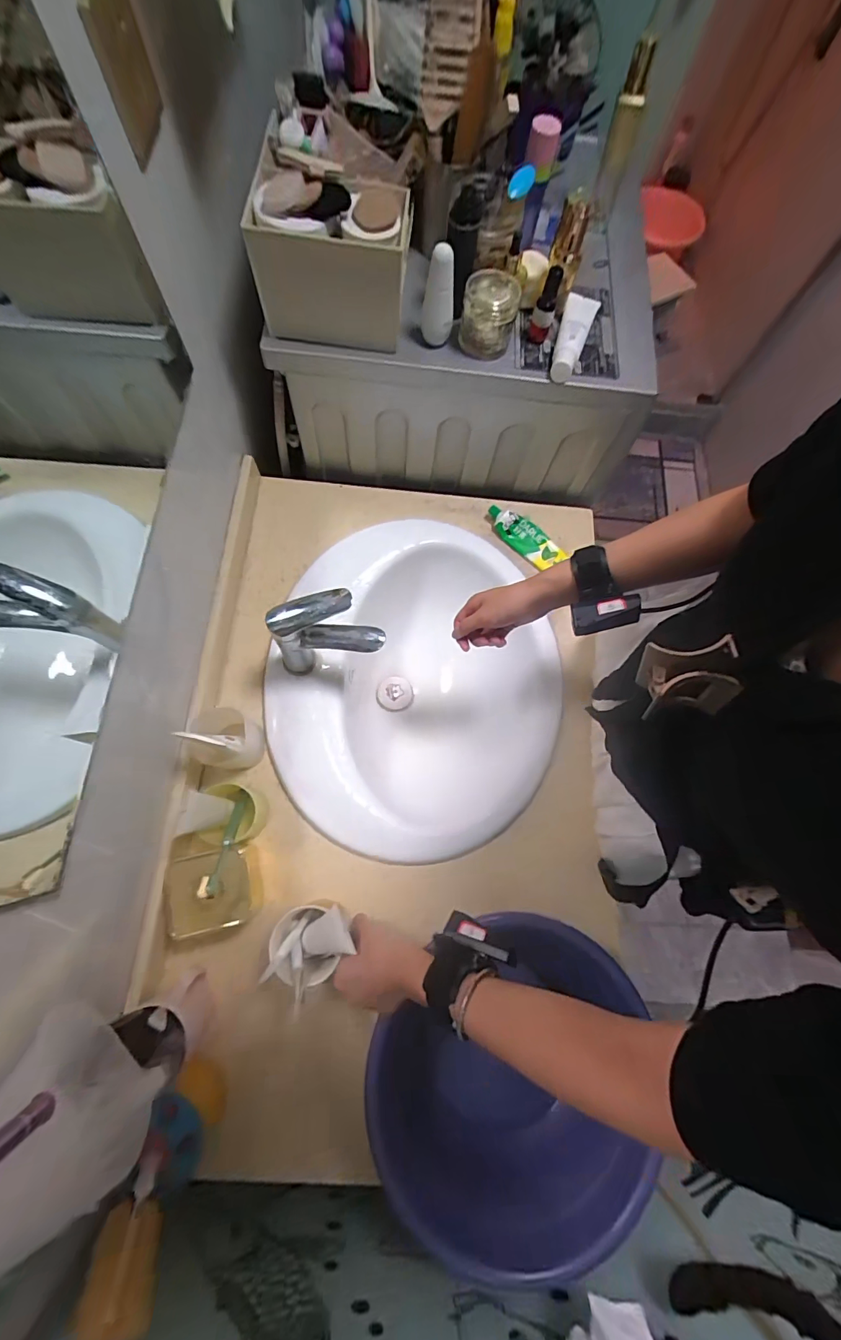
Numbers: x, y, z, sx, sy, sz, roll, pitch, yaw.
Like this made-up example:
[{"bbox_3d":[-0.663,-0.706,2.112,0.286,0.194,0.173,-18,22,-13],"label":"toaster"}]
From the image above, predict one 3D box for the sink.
[{"bbox_3d":[-0.008,0.025,0.781,0.447,0.201,0.543,0,73,-4],"label":"sink"}]

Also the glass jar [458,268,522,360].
[{"bbox_3d":[0.094,-0.486,0.622,0.071,0.071,0.072,1,73,-4],"label":"glass jar"}]

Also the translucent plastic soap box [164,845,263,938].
[{"bbox_3d":[-0.263,0.278,0.583,0.091,0.072,0.087,-10,74,-7],"label":"translucent plastic soap box"}]

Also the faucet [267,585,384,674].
[{"bbox_3d":[-0.122,-0.041,0.639,0.140,0.179,0.062,-2,73,-5],"label":"faucet"}]

